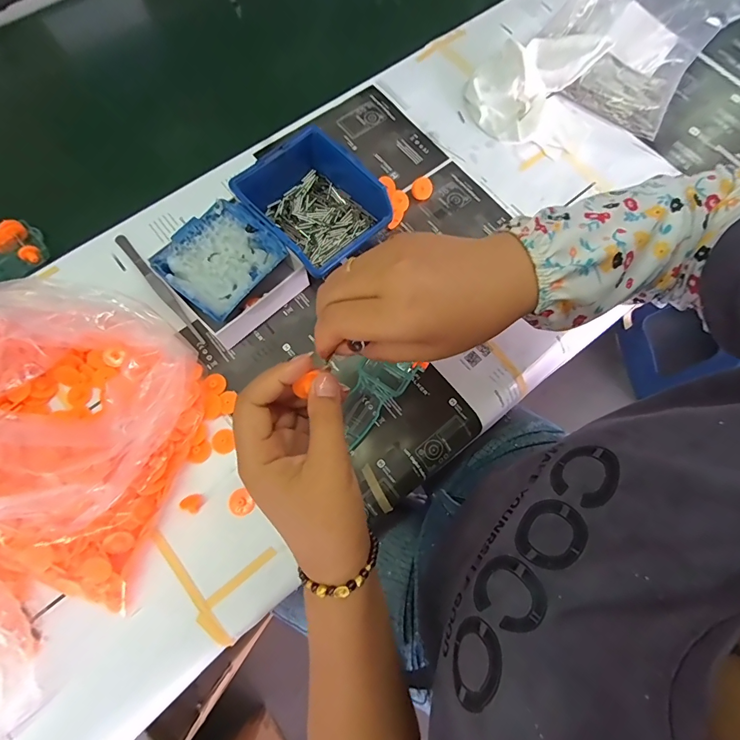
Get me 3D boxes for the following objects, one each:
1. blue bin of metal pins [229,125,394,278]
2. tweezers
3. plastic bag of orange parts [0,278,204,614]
[{"bbox_3d":[-0.059,-0.165,0.400,0.109,0.064,0.134,-42,79,-13],"label":"blue bin of metal pins"},{"bbox_3d":[-0.214,-0.084,0.394,0.011,0.008,0.151,-39,78,-13],"label":"tweezers"},{"bbox_3d":[-0.268,0.036,0.311,0.232,0.100,0.224,21,73,4],"label":"plastic bag of orange parts"}]

